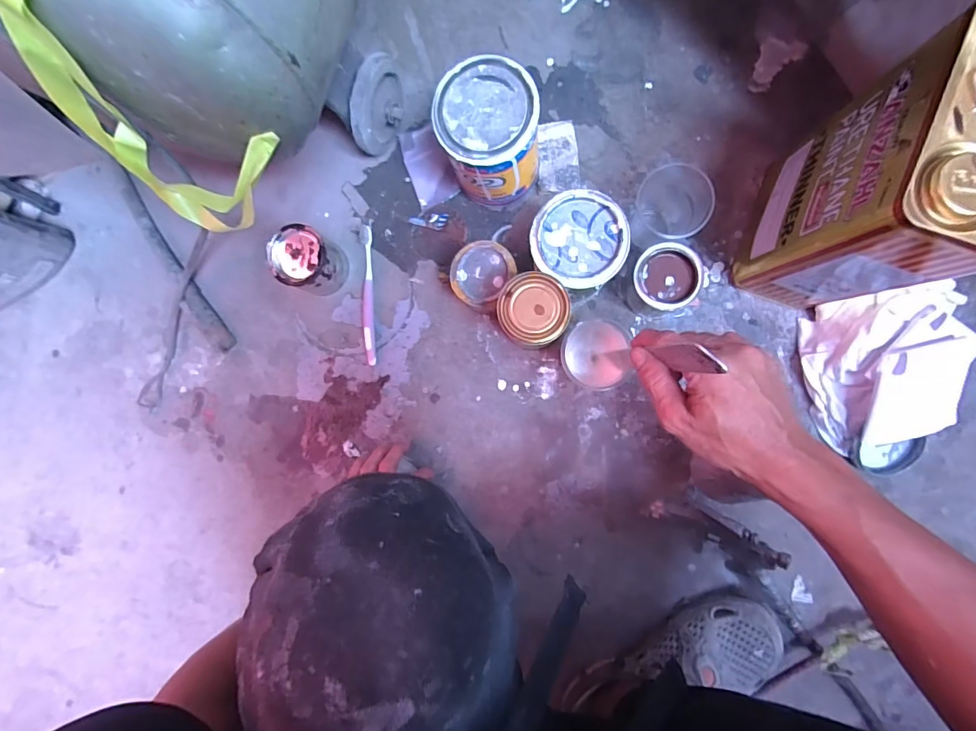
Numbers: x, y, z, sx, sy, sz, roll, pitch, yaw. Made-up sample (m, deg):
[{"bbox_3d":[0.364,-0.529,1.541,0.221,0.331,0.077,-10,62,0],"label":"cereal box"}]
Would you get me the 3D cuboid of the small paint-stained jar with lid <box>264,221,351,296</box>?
[{"bbox_3d":[-0.222,-0.130,0.554,0.070,0.071,0.069,0,90,5],"label":"small paint-stained jar with lid"}]

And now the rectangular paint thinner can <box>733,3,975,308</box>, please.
[{"bbox_3d":[0.360,-0.159,0.418,0.113,0.255,0.162,20,91,5],"label":"rectangular paint thinner can"}]

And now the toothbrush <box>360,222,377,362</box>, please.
[{"bbox_3d":[-0.158,-0.093,0.581,0.015,0.010,0.180,-3,89,5],"label":"toothbrush"}]

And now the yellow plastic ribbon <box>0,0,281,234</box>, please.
[{"bbox_3d":[-0.229,-0.166,0.283,0.101,0.217,0.027,-18,71,11],"label":"yellow plastic ribbon"}]

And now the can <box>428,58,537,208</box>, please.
[{"bbox_3d":[0.003,-0.253,0.507,0.099,0.138,0.103,0,90,5],"label":"can"}]

